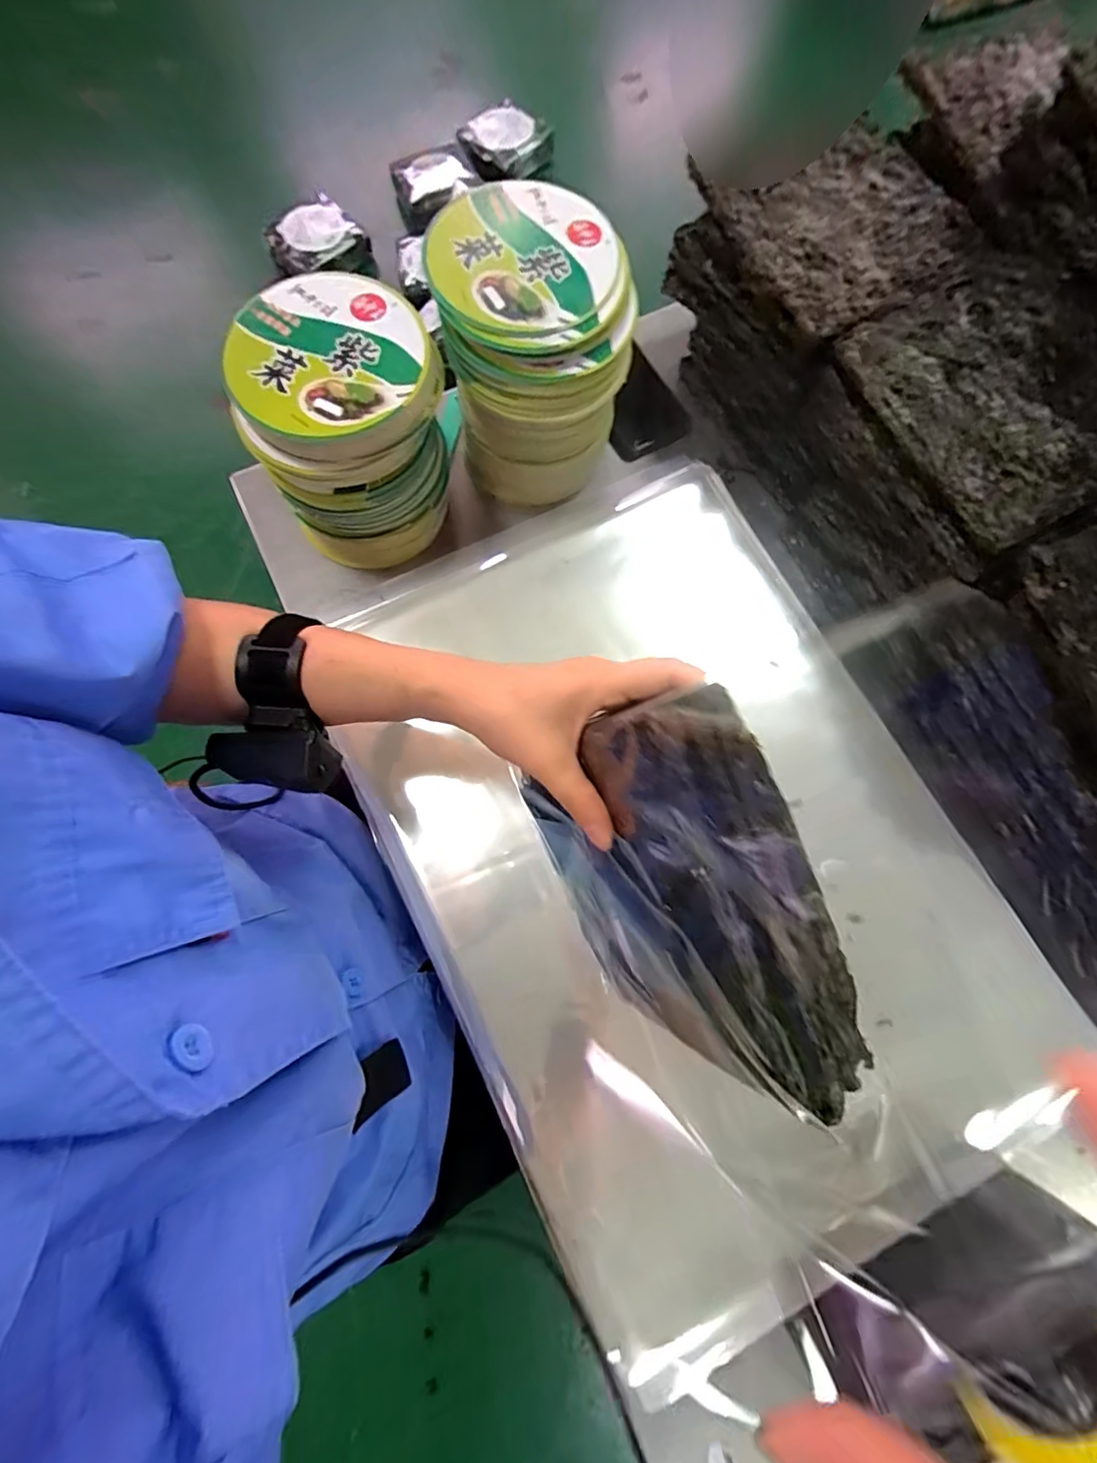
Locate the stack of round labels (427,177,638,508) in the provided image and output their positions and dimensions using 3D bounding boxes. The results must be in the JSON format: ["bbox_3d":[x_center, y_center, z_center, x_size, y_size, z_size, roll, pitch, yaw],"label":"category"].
[{"bbox_3d":[-0.008,-0.302,0.455,0.136,0.165,0.151,-2,77,-2],"label":"stack of round labels"}]

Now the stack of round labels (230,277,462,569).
[{"bbox_3d":[-0.148,-0.233,0.443,0.127,0.160,0.125,1,77,-1],"label":"stack of round labels"}]

